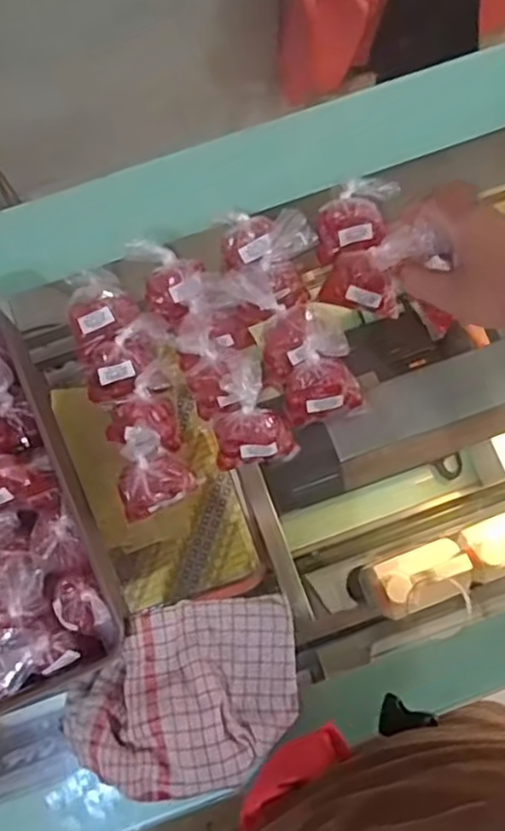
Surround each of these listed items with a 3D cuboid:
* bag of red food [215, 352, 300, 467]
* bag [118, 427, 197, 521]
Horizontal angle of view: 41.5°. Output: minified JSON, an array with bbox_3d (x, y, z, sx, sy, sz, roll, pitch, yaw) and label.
[{"bbox_3d":[-0.001,-0.003,0.597,0.072,0.059,0.088,-10,79,-1],"label":"bag of red food"},{"bbox_3d":[-0.092,0.046,0.590,0.065,0.038,0.075,-21,79,-3],"label":"bag"}]

